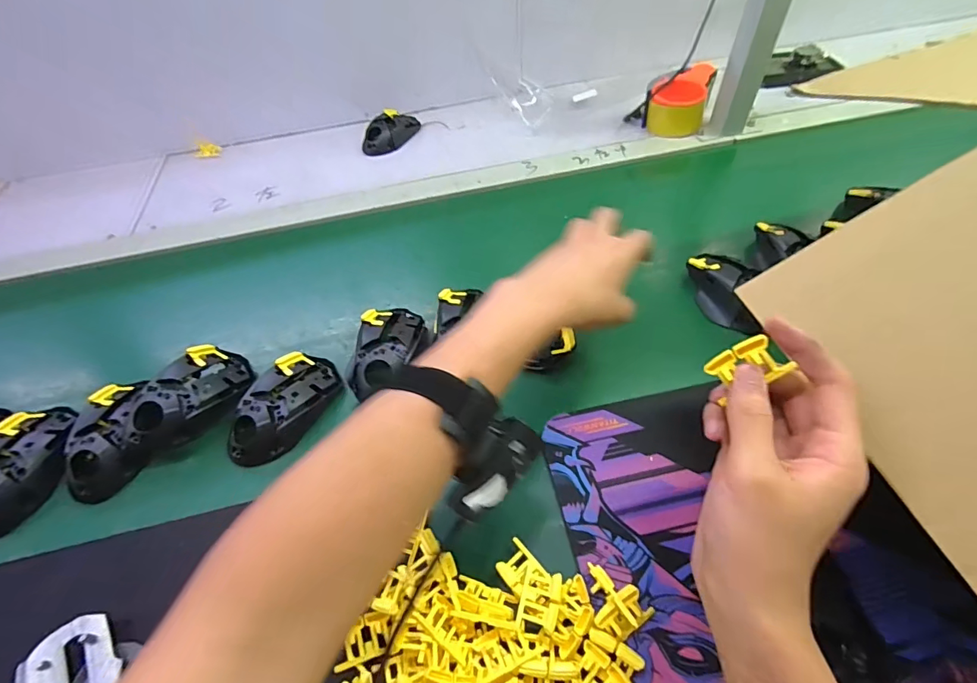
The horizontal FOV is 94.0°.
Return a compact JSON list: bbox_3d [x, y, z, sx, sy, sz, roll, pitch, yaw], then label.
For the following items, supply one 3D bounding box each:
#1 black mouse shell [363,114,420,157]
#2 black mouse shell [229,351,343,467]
[{"bbox_3d":[-0.163,-0.349,0.762,0.063,0.043,0.108,22,57,20],"label":"black mouse shell"},{"bbox_3d":[-0.186,0.059,0.424,0.069,0.032,0.113,12,54,13],"label":"black mouse shell"}]

